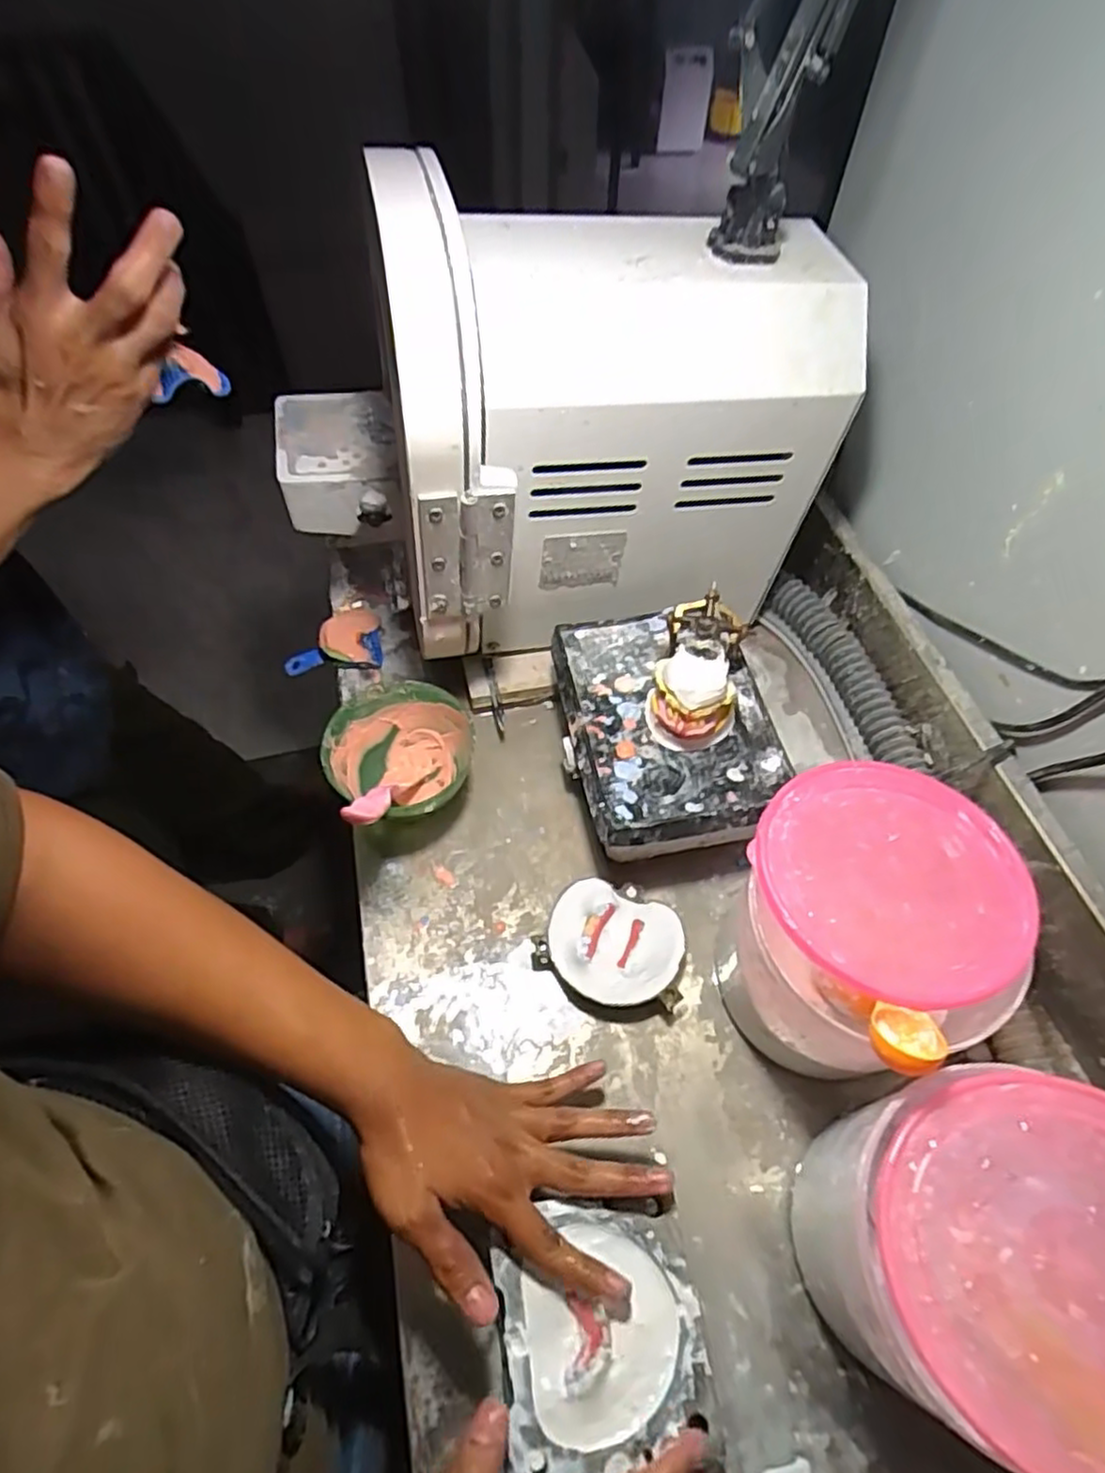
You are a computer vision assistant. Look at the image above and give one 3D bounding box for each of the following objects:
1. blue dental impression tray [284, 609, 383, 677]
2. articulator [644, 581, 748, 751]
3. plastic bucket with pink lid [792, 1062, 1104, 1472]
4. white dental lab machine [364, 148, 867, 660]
[{"bbox_3d":[-0.225,-0.096,0.717,0.099,0.046,0.063,-3,57,-2],"label":"blue dental impression tray"},{"bbox_3d":[0.119,-0.050,0.566,0.072,0.059,0.113,16,58,9],"label":"articulator"},{"bbox_3d":[0.227,0.274,0.375,0.159,0.194,0.154,0,57,0],"label":"plastic bucket with pink lid"},{"bbox_3d":[0.029,-0.275,0.602,0.349,0.286,0.288,-14,58,-9],"label":"white dental lab machine"}]

